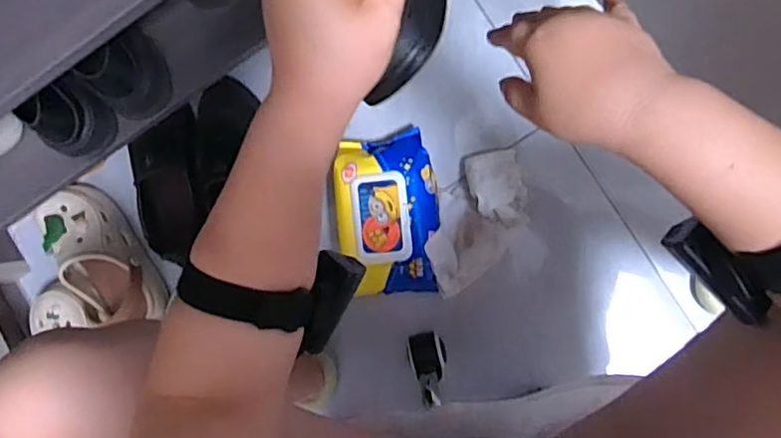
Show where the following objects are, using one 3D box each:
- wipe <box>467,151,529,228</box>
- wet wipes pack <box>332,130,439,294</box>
[{"bbox_3d":[0.142,-0.039,0.760,0.069,0.056,0.101,-14,90,7],"label":"wipe"},{"bbox_3d":[-0.002,-0.006,0.767,0.127,0.066,0.201,-5,91,7],"label":"wet wipes pack"}]

